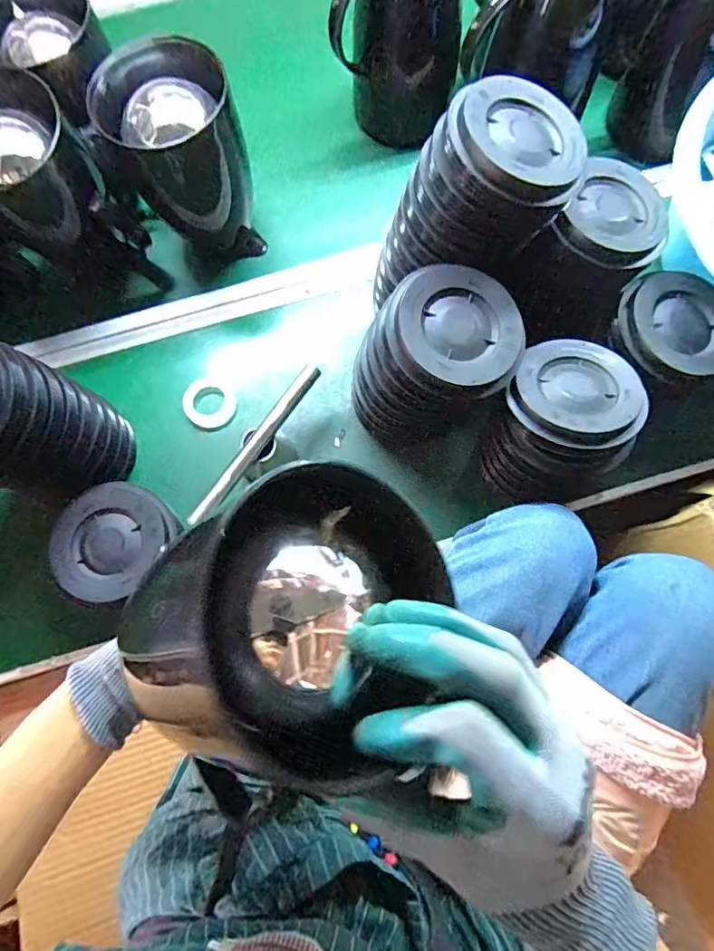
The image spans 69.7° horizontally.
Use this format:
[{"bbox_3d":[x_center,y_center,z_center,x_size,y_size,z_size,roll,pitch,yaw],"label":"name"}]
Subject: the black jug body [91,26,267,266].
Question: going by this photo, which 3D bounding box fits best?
[{"bbox_3d":[-0.187,-0.337,0.561,0.142,0.180,0.120,-23,76,-4],"label":"black jug body"}]

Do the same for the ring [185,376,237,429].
[{"bbox_3d":[-0.168,-0.081,0.583,0.055,0.012,0.054,18,76,6],"label":"ring"}]

